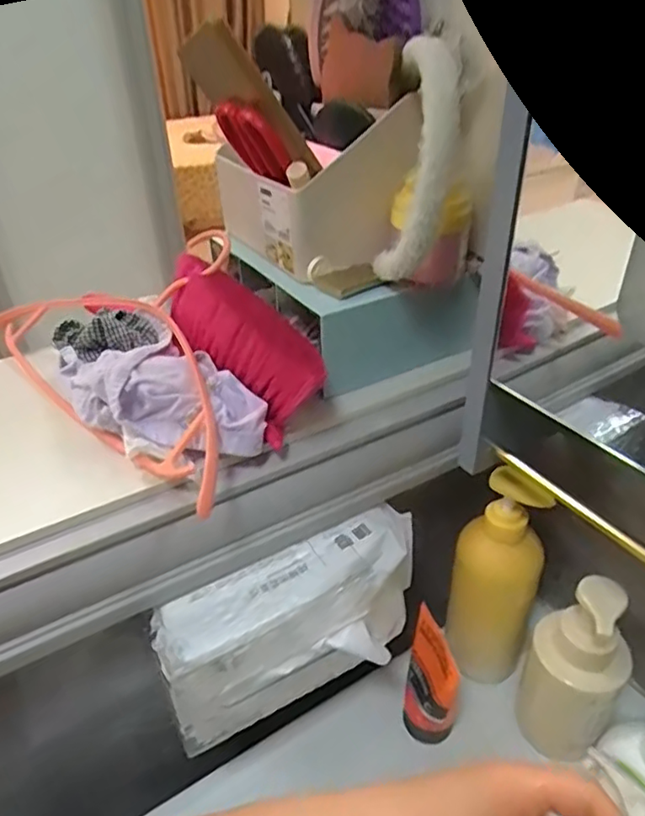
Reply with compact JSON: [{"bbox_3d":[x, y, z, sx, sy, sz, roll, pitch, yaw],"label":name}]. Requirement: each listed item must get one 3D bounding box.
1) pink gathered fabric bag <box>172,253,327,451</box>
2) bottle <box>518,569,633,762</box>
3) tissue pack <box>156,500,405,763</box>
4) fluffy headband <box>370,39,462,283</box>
[{"bbox_3d":[-0.068,-0.056,0.466,0.044,0.080,0.177,-28,55,-32],"label":"pink gathered fabric bag"},{"bbox_3d":[0.205,0.213,0.485,0.070,0.164,0.062,20,41,29],"label":"bottle"},{"bbox_3d":[-0.014,0.175,0.484,0.227,0.105,0.072,-20,38,-23],"label":"tissue pack"},{"bbox_3d":[0.065,-0.170,0.423,0.048,0.154,0.103,1,35,5],"label":"fluffy headband"}]

